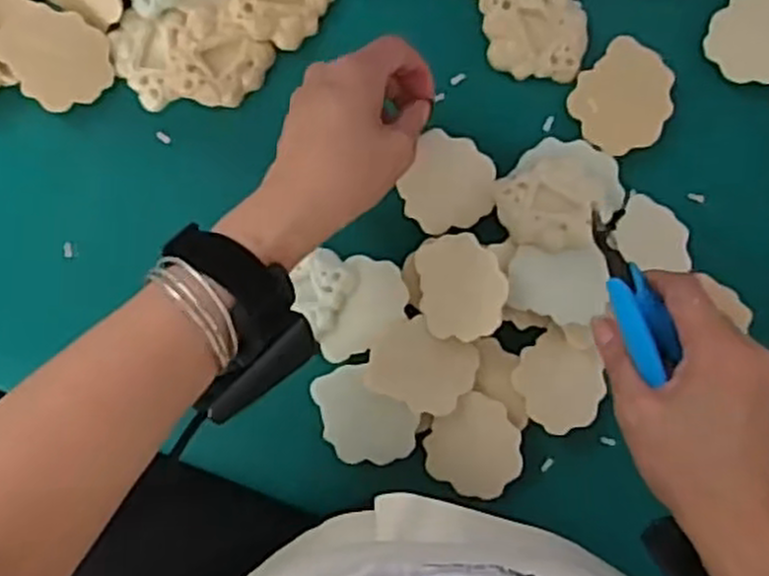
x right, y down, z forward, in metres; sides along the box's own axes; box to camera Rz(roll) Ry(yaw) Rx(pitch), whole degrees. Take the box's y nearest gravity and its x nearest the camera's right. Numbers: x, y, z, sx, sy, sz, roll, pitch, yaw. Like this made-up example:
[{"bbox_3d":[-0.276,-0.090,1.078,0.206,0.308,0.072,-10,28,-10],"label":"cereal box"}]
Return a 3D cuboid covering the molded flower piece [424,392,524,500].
[{"bbox_3d":[0.056,0.096,0.479,0.055,0.006,0.058,0,93,4],"label":"molded flower piece"}]

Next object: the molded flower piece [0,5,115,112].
[{"bbox_3d":[-0.205,-0.143,0.486,0.066,0.015,0.056,38,94,1],"label":"molded flower piece"}]

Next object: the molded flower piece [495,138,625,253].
[{"bbox_3d":[0.105,-0.056,0.471,0.074,0.013,0.062,-43,75,-14],"label":"molded flower piece"}]

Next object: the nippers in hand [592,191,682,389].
[{"bbox_3d":[0.120,-0.001,0.377,0.029,0.023,0.087,-18,80,4],"label":"nippers in hand"}]

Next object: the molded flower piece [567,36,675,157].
[{"bbox_3d":[0.146,-0.115,0.478,0.060,0.008,0.056,-44,89,4],"label":"molded flower piece"}]

